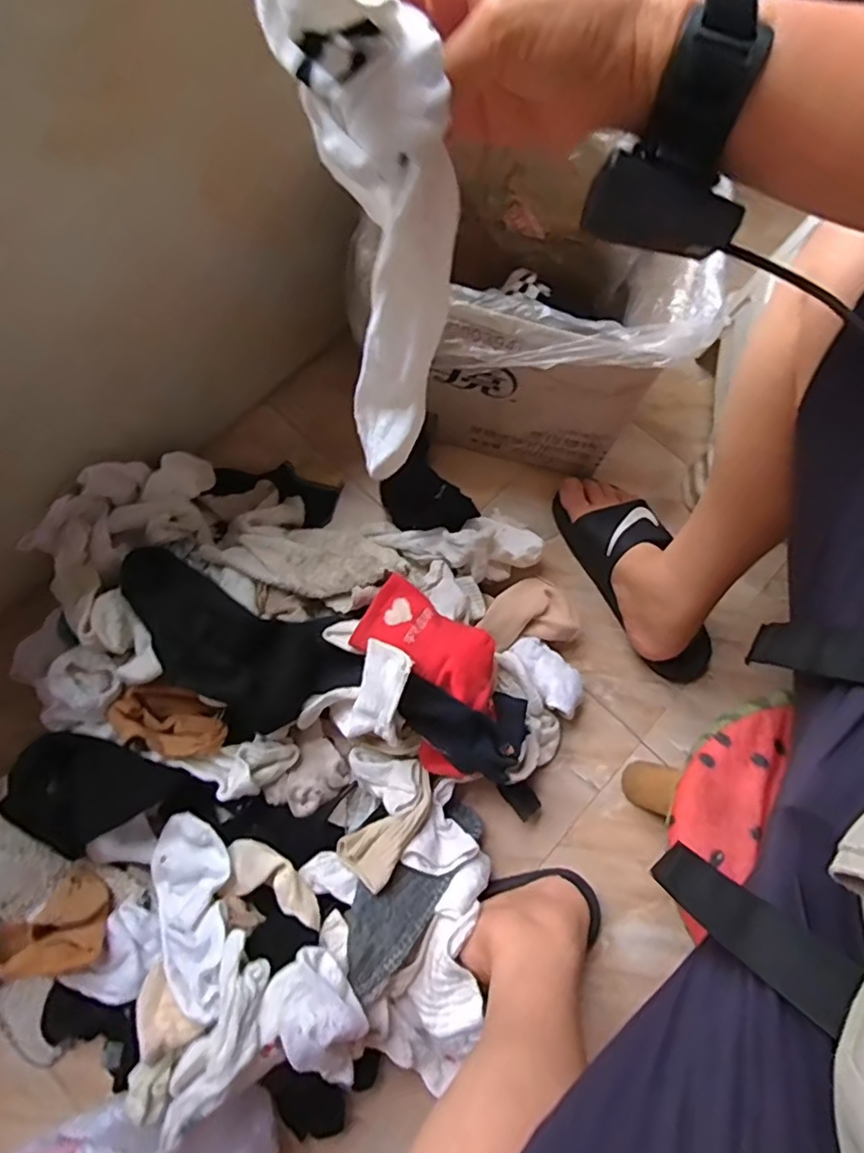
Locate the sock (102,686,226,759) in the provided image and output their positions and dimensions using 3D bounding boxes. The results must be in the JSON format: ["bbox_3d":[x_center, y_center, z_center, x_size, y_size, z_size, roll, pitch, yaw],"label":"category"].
[{"bbox_3d":[-0.242,0.132,0.552,0.103,0.035,0.057,23,66,-3],"label":"sock"}]

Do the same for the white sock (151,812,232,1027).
[{"bbox_3d":[-0.204,0.286,0.512,0.069,0.040,0.152,-16,57,-6],"label":"white sock"}]

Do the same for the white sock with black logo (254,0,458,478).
[{"bbox_3d":[-0.025,-0.152,0.308,0.067,0.243,0.035,-3,57,-2],"label":"white sock with black logo"}]

